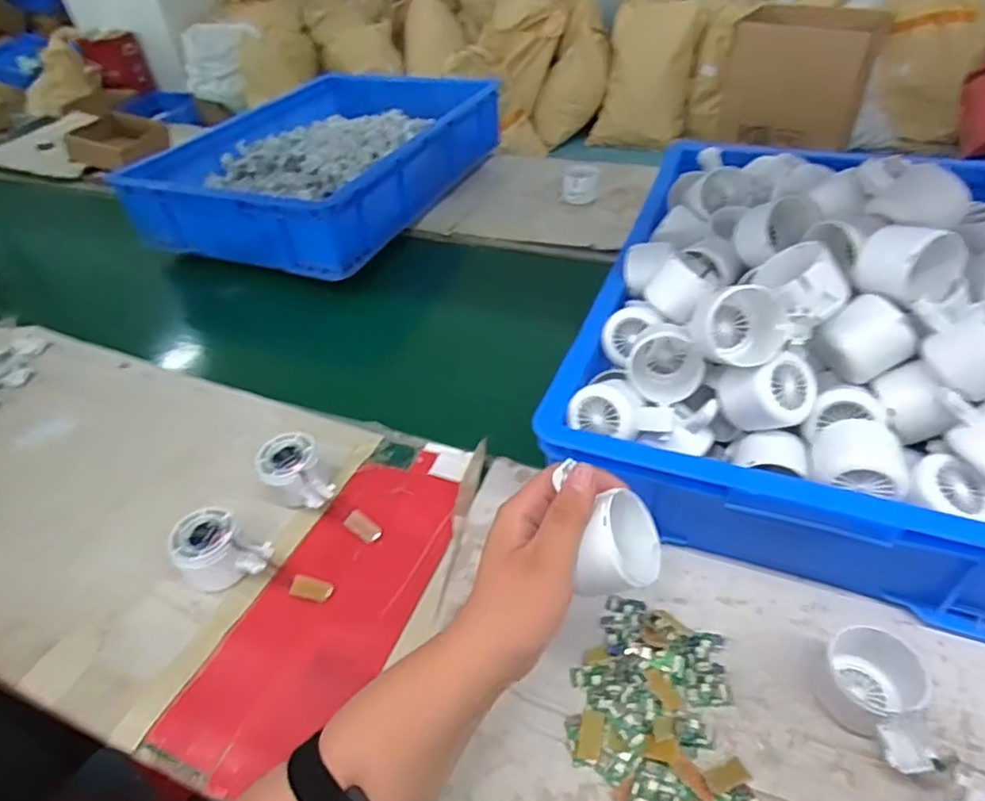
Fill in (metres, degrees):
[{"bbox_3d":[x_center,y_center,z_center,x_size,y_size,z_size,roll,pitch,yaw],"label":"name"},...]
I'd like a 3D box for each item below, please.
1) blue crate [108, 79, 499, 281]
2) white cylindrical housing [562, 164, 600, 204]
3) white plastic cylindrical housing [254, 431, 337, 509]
[{"bbox_3d":[-0.292,-0.442,1.108,0.441,0.115,0.658,14,46,20],"label":"blue crate"},{"bbox_3d":[0.146,-0.361,1.029,0.056,0.046,0.056,-3,43,3],"label":"white cylindrical housing"},{"bbox_3d":[-0.190,0.074,0.596,0.056,0.050,0.079,-25,46,-19],"label":"white plastic cylindrical housing"}]

